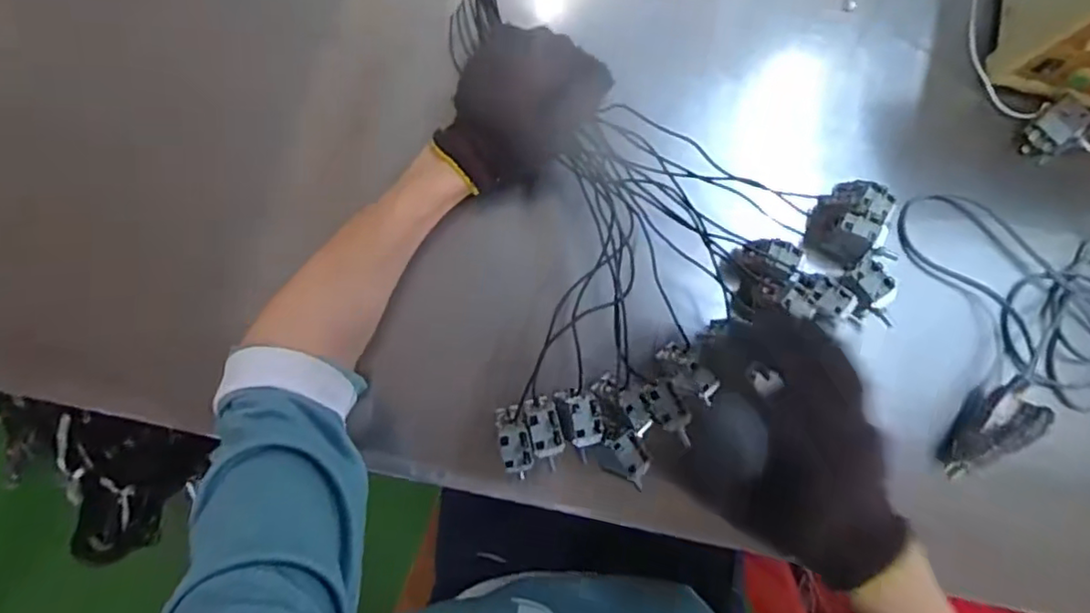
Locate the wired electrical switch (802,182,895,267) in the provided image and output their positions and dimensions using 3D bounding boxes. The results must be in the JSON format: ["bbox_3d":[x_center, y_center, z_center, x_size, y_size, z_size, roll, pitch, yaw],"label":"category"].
[{"bbox_3d":[0.256,-0.072,0.531,0.041,0.052,0.063,25,83,-1],"label":"wired electrical switch"}]

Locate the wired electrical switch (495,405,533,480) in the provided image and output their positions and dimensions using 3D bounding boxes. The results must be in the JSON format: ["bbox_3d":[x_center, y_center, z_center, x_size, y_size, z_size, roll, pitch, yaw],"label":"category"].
[{"bbox_3d":[-0.023,0.106,0.480,0.022,0.033,0.057,-12,85,-5],"label":"wired electrical switch"}]

